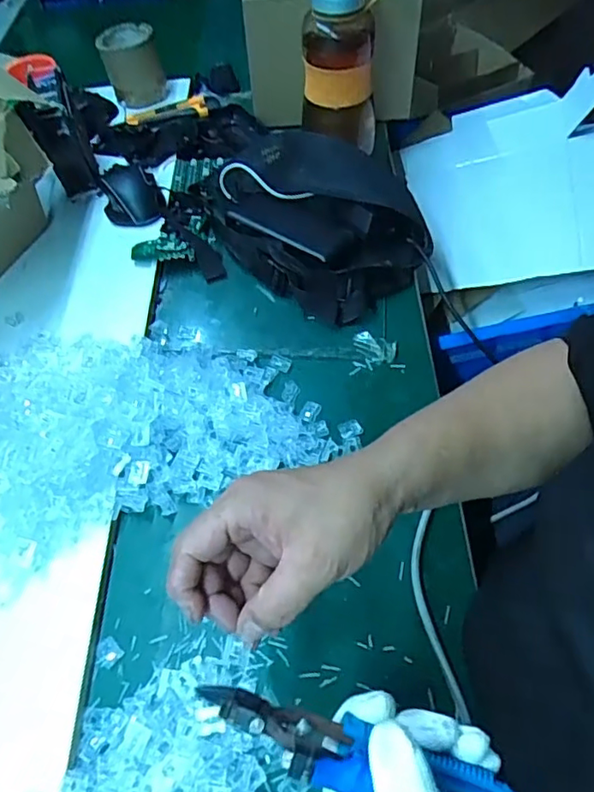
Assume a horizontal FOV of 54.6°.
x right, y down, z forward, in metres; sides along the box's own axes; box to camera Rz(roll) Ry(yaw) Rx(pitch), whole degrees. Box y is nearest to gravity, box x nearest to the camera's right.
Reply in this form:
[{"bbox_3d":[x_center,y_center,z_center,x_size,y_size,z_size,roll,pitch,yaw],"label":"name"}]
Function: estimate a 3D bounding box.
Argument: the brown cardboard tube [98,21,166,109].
[{"bbox_3d":[-0.241,-0.485,0.850,0.080,0.082,0.087,-18,55,-8],"label":"brown cardboard tube"}]

